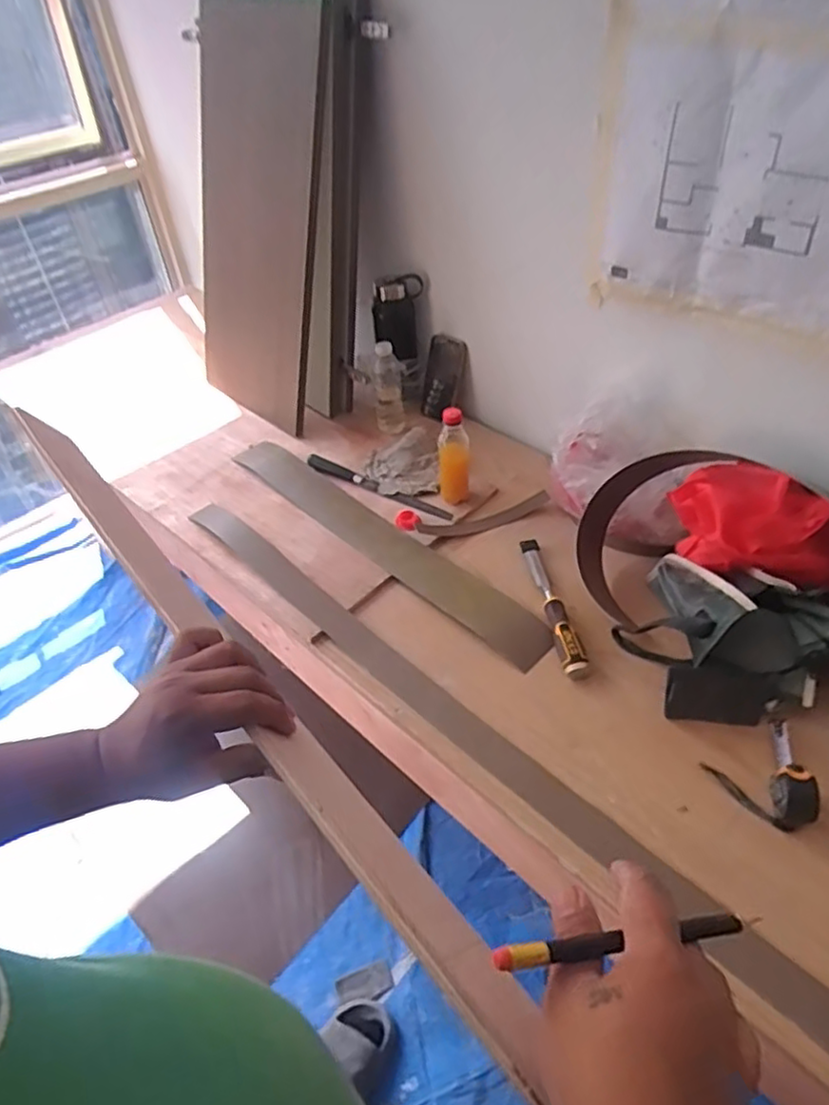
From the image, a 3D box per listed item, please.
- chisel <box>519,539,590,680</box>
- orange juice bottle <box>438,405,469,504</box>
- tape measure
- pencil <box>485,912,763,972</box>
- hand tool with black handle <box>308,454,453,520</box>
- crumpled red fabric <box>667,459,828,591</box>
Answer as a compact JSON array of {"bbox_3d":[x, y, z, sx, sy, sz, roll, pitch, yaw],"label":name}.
[{"bbox_3d":[0.209,0.069,1.021,0.035,0.024,0.278,-8,45,-2],"label":"chisel"},{"bbox_3d":[0.069,-0.169,1.169,0.054,0.171,0.055,-3,45,2],"label":"orange juice bottle"},{"bbox_3d":[0.434,0.254,0.786,0.125,0.050,0.117,-22,47,-16],"label":"tape measure"},{"bbox_3d":[0.109,0.190,0.330,0.152,0.006,0.012,4,42,-21],"label":"pencil"},{"bbox_3d":[-0.073,-0.126,1.255,0.330,0.014,0.029,24,52,26],"label":"hand tool with black handle"},{"bbox_3d":[0.482,-0.012,0.892,0.117,0.107,0.273,-34,52,-26],"label":"crumpled red fabric"}]

